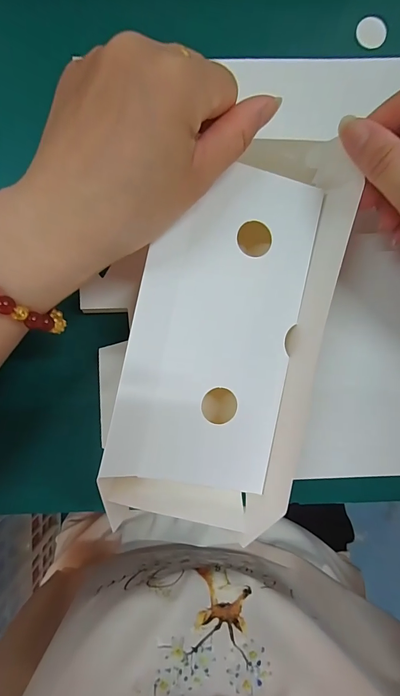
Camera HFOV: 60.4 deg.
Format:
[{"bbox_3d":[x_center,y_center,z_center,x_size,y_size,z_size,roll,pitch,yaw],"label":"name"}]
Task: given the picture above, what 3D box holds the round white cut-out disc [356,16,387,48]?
[{"bbox_3d":[0.116,-0.213,0.232,0.017,0.004,0.020,-36,91,-1],"label":"round white cut-out disc"}]

